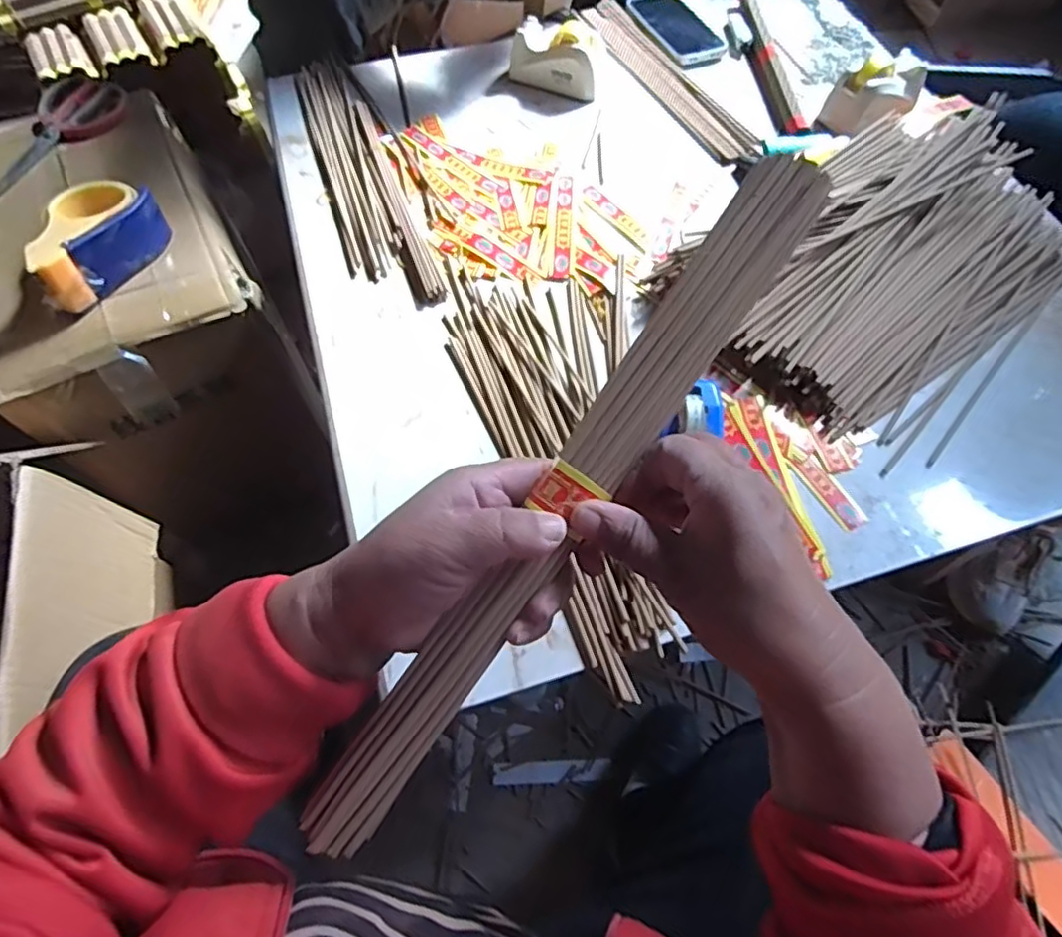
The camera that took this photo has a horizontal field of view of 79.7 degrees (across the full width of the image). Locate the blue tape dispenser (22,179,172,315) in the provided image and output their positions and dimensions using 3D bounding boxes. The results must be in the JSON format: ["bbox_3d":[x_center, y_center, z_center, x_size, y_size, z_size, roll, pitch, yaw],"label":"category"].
[{"bbox_3d":[-0.462,-0.233,0.665,0.094,0.068,0.150,18,64,9],"label":"blue tape dispenser"}]

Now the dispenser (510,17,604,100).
[{"bbox_3d":[0.034,-0.501,0.774,0.111,0.057,0.066,26,65,13],"label":"dispenser"}]

